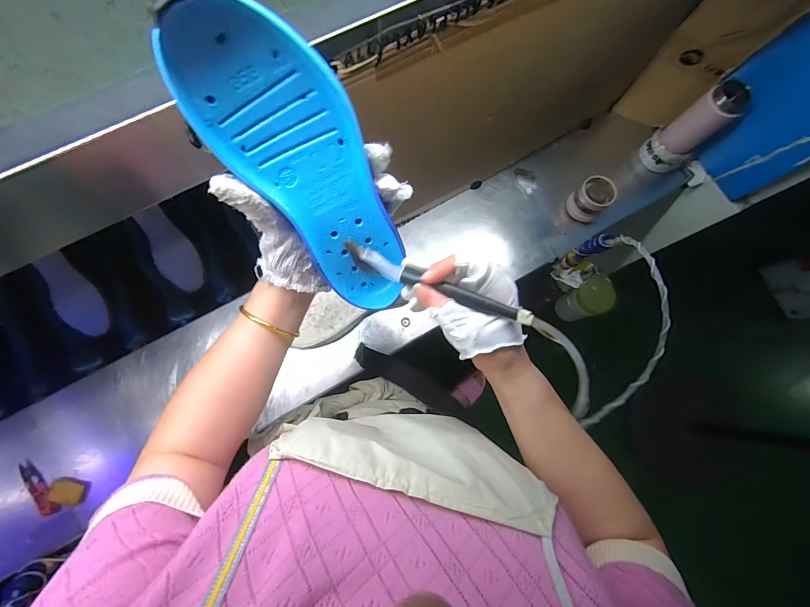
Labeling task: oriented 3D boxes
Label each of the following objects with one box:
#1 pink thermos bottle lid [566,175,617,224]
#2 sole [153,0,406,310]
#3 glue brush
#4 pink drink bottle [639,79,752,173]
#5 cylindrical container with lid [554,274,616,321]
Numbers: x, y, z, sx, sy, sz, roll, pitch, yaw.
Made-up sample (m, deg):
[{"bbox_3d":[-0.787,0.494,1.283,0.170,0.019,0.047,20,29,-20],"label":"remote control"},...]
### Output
[{"bbox_3d":[0.366,-0.207,0.693,0.065,0.060,0.071,0,78,-1],"label":"pink thermos bottle lid"},{"bbox_3d":[-0.064,-0.086,0.263,0.084,0.230,0.027,-38,44,-7],"label":"sole"},{"bbox_3d":[0.026,-0.015,0.290,0.159,0.018,0.014,20,79,10],"label":"glue brush"},{"bbox_3d":[0.543,-0.330,0.672,0.074,0.162,0.079,-39,82,-9],"label":"pink drink bottle"},{"bbox_3d":[0.401,-0.007,0.788,0.073,0.142,0.076,0,78,-1],"label":"cylindrical container with lid"}]

